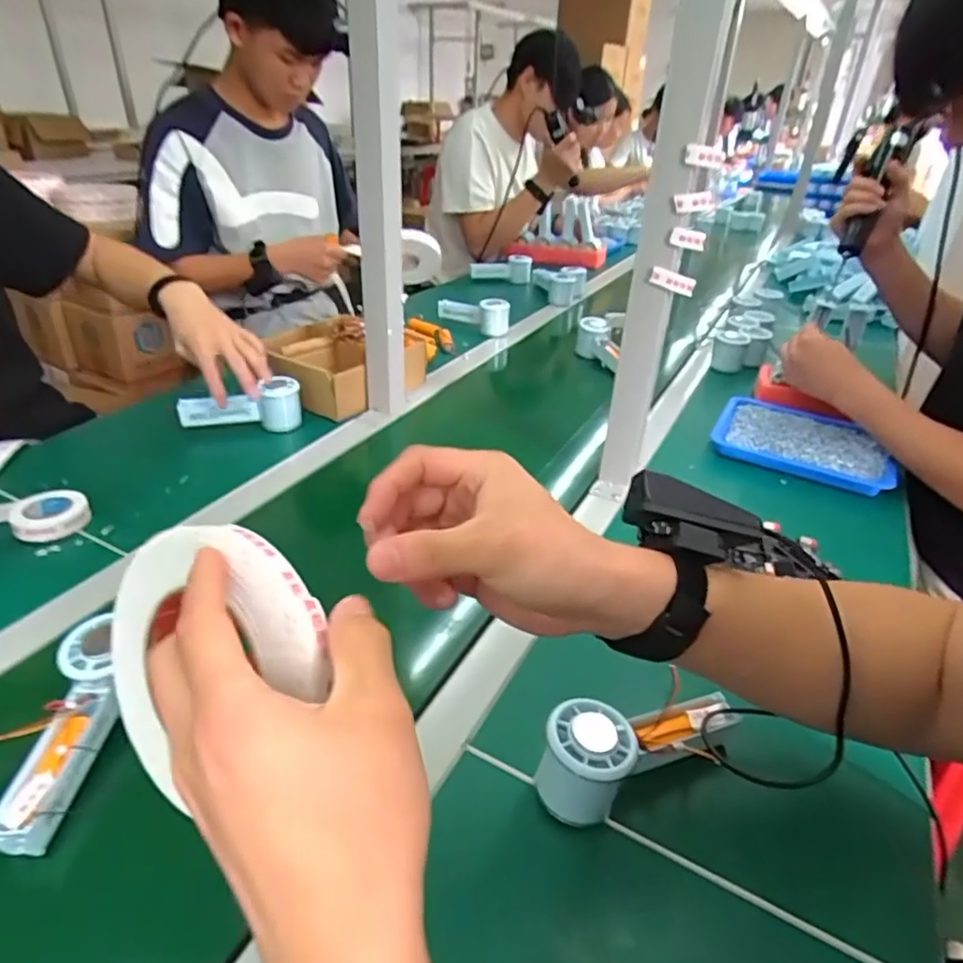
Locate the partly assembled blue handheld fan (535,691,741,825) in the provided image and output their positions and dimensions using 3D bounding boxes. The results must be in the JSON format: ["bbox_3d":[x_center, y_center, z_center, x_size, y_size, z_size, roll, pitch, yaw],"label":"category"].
[{"bbox_3d":[0.106,0.176,0.423,0.142,0.064,0.056,-18,40,-26],"label":"partly assembled blue handheld fan"}]

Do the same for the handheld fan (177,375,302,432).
[{"bbox_3d":[-0.315,-0.099,0.804,0.150,0.061,0.045,-7,36,-14],"label":"handheld fan"}]

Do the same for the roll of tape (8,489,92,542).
[{"bbox_3d":[-0.444,0.037,0.634,0.067,0.027,0.067,-22,41,-36],"label":"roll of tape"}]

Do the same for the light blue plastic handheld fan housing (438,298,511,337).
[{"bbox_3d":[-0.015,-0.336,1.209,0.151,0.071,0.053,30,44,34],"label":"light blue plastic handheld fan housing"}]

